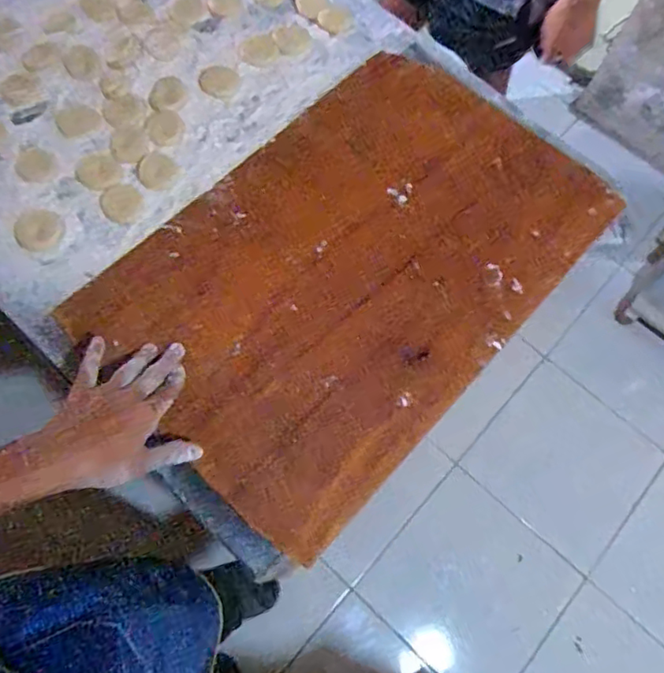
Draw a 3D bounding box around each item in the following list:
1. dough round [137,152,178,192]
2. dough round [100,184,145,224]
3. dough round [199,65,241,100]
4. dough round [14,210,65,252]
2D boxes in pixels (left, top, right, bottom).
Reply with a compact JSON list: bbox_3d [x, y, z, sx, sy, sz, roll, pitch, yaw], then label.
[{"bbox_3d":[-0.205,-0.194,0.685,0.043,0.004,0.050,-28,73,-13],"label":"dough round"},{"bbox_3d":[-0.241,-0.153,0.677,0.045,0.004,0.051,-40,76,-16],"label":"dough round"},{"bbox_3d":[-0.141,-0.320,0.732,0.048,0.009,0.051,1,69,-3],"label":"dough round"},{"bbox_3d":[-0.332,-0.119,0.667,0.053,0.014,0.053,1,69,-3],"label":"dough round"}]

